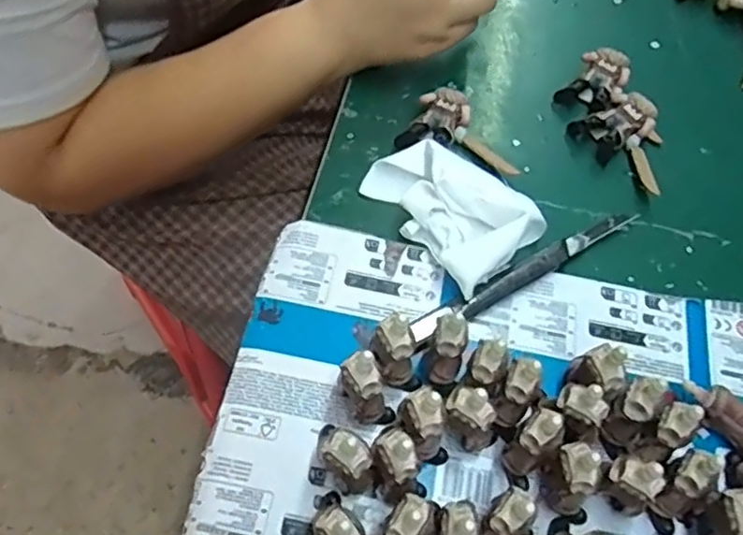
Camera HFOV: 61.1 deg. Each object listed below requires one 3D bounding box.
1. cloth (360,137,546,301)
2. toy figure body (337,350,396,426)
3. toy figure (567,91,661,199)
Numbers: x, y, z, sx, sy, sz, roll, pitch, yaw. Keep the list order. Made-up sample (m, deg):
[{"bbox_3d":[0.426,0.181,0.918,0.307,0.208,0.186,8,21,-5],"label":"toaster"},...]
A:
[{"bbox_3d":[0.046,-0.040,0.391,0.070,0.028,0.105,-39,69,-21],"label":"cloth"},{"bbox_3d":[-0.003,0.063,0.315,0.018,0.050,0.030,-36,68,-20],"label":"toy figure body"},{"bbox_3d":[0.183,-0.088,0.438,0.049,0.022,0.073,-33,67,-19],"label":"toy figure"}]

